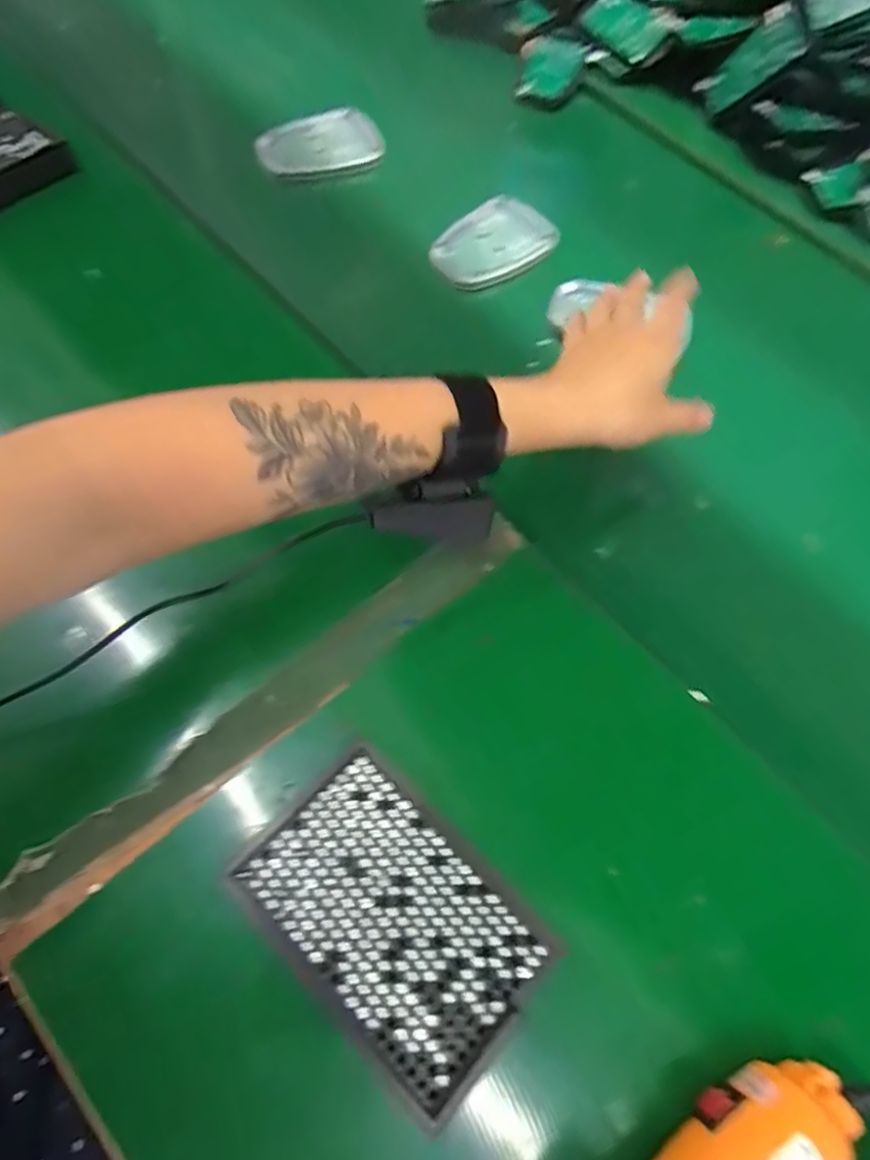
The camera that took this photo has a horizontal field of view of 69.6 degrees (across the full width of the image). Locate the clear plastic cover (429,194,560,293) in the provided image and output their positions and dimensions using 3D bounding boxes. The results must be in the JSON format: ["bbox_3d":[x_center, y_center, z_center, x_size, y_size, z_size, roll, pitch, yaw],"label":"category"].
[{"bbox_3d":[0.046,-0.272,0.509,0.067,0.016,0.101,43,70,15],"label":"clear plastic cover"}]

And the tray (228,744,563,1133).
[{"bbox_3d":[-0.018,0.154,0.288,0.133,0.009,0.084,43,70,15],"label":"tray"}]

